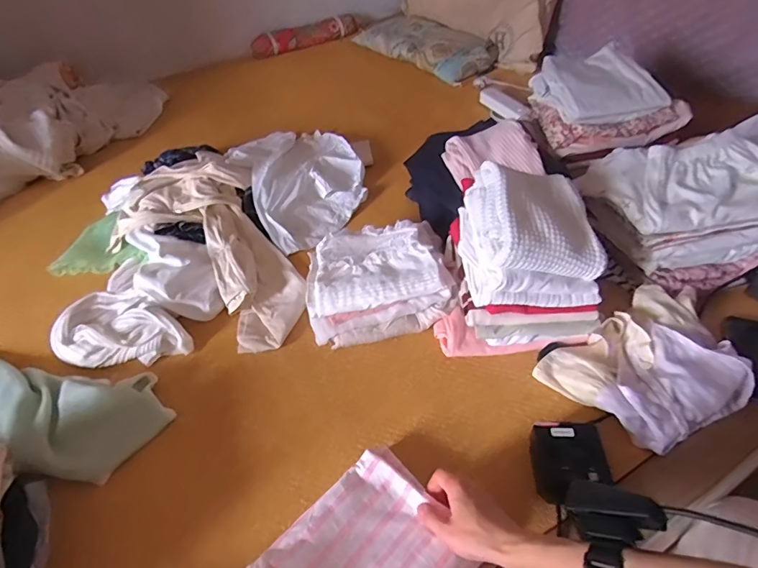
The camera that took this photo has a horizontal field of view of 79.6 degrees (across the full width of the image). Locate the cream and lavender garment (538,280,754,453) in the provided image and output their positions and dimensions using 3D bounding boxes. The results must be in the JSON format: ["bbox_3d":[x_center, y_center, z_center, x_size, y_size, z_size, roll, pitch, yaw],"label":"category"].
[{"bbox_3d":[0.370,0.110,0.613,0.242,0.057,0.179,-26,48,-19],"label":"cream and lavender garment"}]

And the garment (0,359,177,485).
[{"bbox_3d":[-0.497,0.169,0.643,0.385,0.043,0.153,7,46,13],"label":"garment"}]

